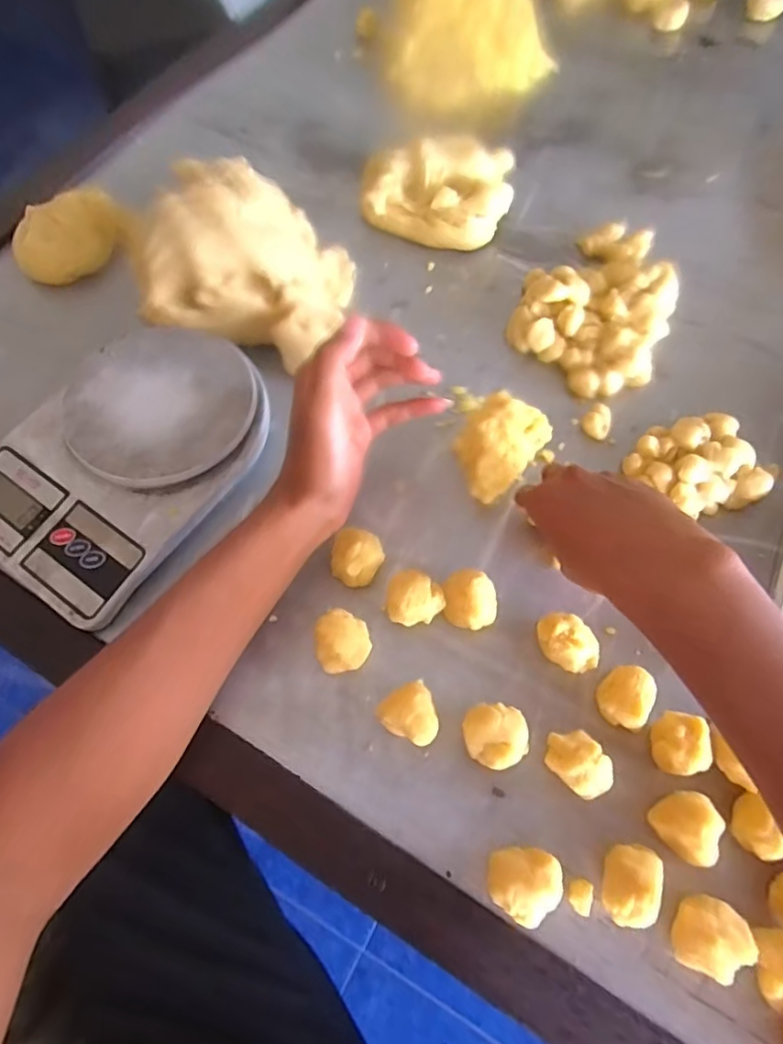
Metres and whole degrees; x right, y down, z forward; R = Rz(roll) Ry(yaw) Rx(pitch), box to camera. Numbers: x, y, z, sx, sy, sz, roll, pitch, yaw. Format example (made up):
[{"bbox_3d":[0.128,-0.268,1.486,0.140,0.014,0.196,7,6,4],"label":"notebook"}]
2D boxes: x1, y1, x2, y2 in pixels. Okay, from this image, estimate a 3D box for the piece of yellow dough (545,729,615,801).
[{"bbox_3d":[0.106,0.137,0.324,0.027,0.029,0.038,-40,70,-16],"label":"piece of yellow dough"}]

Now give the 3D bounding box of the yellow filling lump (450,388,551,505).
[{"bbox_3d":[0.074,-0.051,0.406,0.050,0.042,0.075,33,70,15],"label":"yellow filling lump"}]

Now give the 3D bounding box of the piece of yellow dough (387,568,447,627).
[{"bbox_3d":[0.016,0.049,0.370,0.037,0.029,0.033,-1,65,1],"label":"piece of yellow dough"}]

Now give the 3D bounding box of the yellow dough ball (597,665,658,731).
[{"bbox_3d":[0.137,0.104,0.339,0.027,0.031,0.032,25,68,12],"label":"yellow dough ball"}]

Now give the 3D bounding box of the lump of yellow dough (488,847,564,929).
[{"bbox_3d":[0.070,0.192,0.302,0.036,0.028,0.033,0,65,1],"label":"lump of yellow dough"}]

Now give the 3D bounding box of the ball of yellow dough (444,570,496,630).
[{"bbox_3d":[0.051,0.050,0.370,0.033,0.026,0.037,1,65,2],"label":"ball of yellow dough"}]

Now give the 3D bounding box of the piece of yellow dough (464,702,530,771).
[{"bbox_3d":[0.060,0.125,0.334,0.034,0.027,0.034,0,65,1],"label":"piece of yellow dough"}]

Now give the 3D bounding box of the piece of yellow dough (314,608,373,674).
[{"bbox_3d":[-0.030,0.075,0.358,0.033,0.029,0.035,0,65,1],"label":"piece of yellow dough"}]

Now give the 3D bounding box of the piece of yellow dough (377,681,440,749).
[{"bbox_3d":[0.011,0.116,0.334,0.030,0.036,0.033,-30,68,-12],"label":"piece of yellow dough"}]

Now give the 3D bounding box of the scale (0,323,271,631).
[{"bbox_3d":[-0.190,-0.049,0.408,0.148,0.036,0.212,33,70,15],"label":"scale"}]

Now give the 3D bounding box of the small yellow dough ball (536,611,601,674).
[{"bbox_3d":[0.109,0.076,0.355,0.029,0.031,0.040,-38,70,-15],"label":"small yellow dough ball"}]

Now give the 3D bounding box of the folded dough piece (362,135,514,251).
[{"bbox_3d":[0.042,-0.297,0.512,0.131,0.056,0.083,7,66,5],"label":"folded dough piece"}]

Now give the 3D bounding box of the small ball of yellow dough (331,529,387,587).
[{"bbox_3d":[-0.022,0.025,0.382,0.033,0.030,0.035,0,65,1],"label":"small ball of yellow dough"}]

